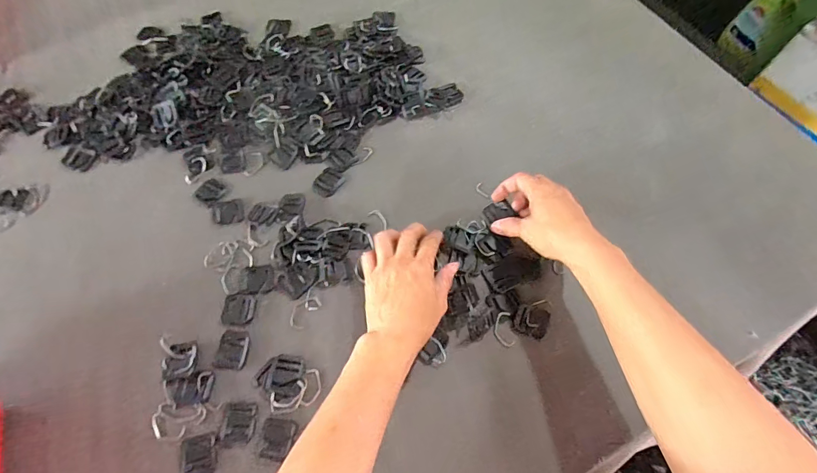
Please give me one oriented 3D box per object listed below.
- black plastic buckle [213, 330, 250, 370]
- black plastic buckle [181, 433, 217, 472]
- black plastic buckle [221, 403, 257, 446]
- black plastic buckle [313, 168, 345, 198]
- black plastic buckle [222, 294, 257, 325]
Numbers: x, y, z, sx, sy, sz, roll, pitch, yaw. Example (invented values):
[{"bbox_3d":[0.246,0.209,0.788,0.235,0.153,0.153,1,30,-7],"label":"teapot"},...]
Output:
[{"bbox_3d":[-0.172,0.110,0.399,0.029,0.004,0.036,4,64,1],"label":"black plastic buckle"},{"bbox_3d":[-0.185,0.194,0.359,0.029,0.004,0.034,-13,64,-7],"label":"black plastic buckle"},{"bbox_3d":[-0.154,0.170,0.372,0.029,0.004,0.035,0,63,0],"label":"black plastic buckle"},{"bbox_3d":[-0.097,-0.067,0.493,0.030,0.004,0.036,28,67,13],"label":"black plastic buckle"},{"bbox_3d":[-0.174,0.074,0.418,0.032,0.004,0.031,2,63,1],"label":"black plastic buckle"}]

